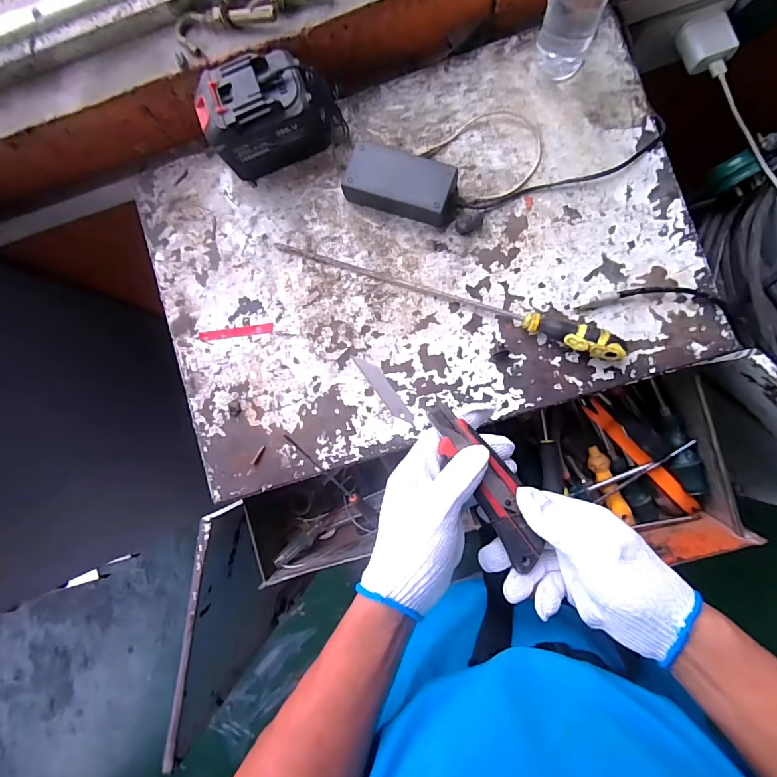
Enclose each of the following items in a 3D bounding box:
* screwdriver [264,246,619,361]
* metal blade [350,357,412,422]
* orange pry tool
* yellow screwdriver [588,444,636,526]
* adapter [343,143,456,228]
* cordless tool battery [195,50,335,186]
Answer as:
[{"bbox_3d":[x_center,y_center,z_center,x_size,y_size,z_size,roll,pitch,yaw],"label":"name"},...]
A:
[{"bbox_3d":[0.057,-0.098,0.457,0.384,0.034,0.028,18,89,6],"label":"screwdriver"},{"bbox_3d":[-0.005,0.000,0.477,0.019,0.004,0.094,-36,84,3],"label":"metal blade"},{"bbox_3d":[0.324,0.089,0.545,0.020,0.029,0.197,-45,84,2],"label":"orange pry tool"},{"bbox_3d":[0.287,0.128,0.554,0.023,0.019,0.111,-25,85,4],"label":"yellow screwdriver"},{"bbox_3d":[0.015,-0.217,0.463,0.118,0.034,0.062,20,89,6],"label":"adapter"},{"bbox_3d":[-0.132,-0.296,0.460,0.124,0.081,0.073,-22,85,4],"label":"cordless tool battery"}]

